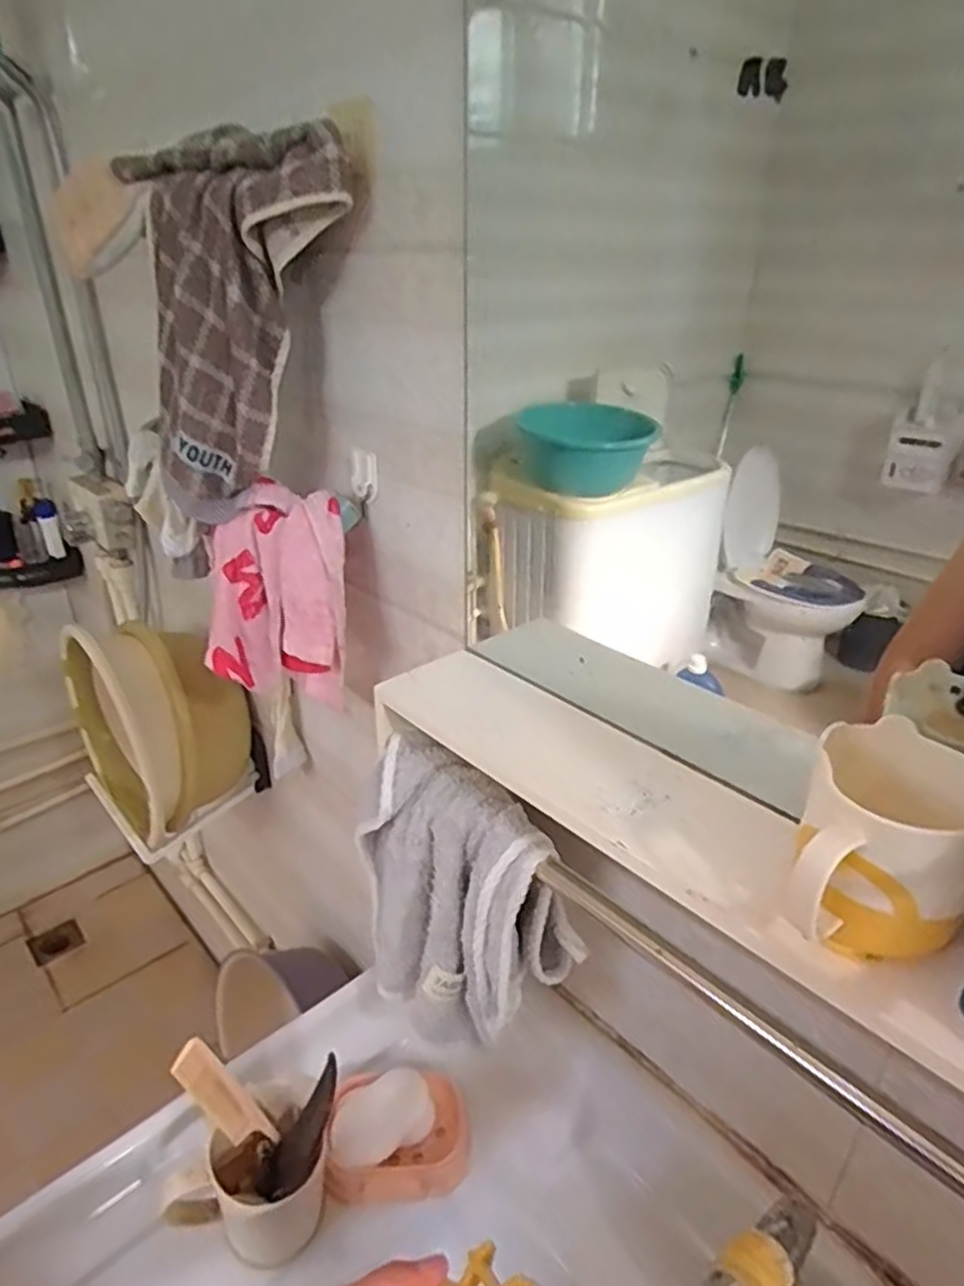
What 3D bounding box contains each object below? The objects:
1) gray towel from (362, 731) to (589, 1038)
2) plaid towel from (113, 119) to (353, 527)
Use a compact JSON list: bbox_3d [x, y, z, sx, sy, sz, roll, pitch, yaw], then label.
[{"bbox_3d":[-0.019,0.202,0.607,0.109,0.221,0.178,-16,31,-28],"label":"gray towel"},{"bbox_3d":[-0.204,-0.266,0.626,0.247,0.304,0.045,3,15,32],"label":"plaid towel"}]

